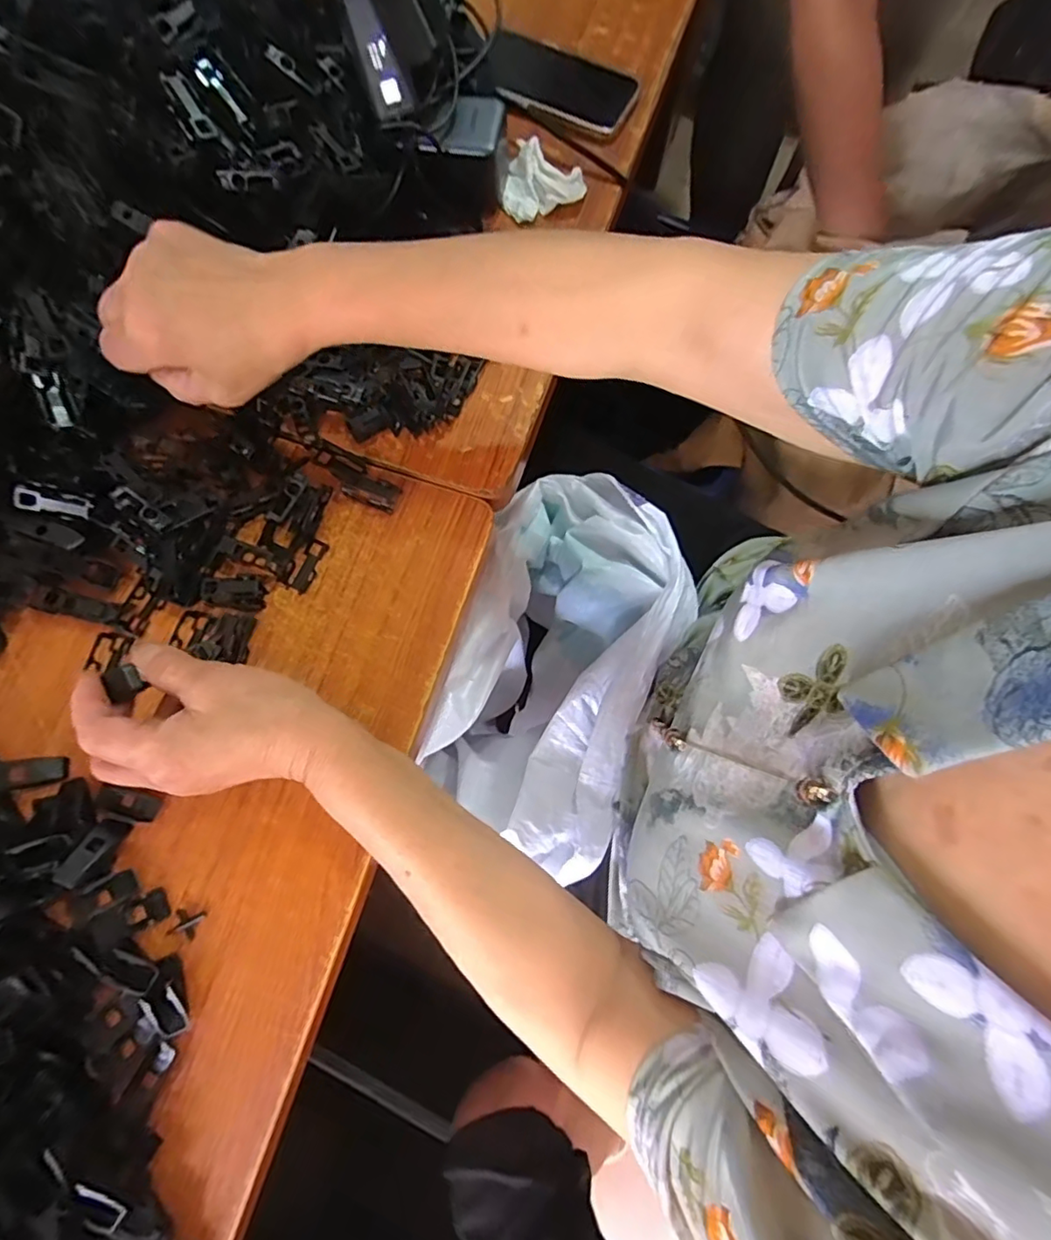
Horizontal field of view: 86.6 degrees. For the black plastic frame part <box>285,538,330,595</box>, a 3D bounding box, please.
[{"bbox_3d":[-0.151,-0.038,0.388,0.015,0.004,0.039,23,77,5],"label":"black plastic frame part"}]

